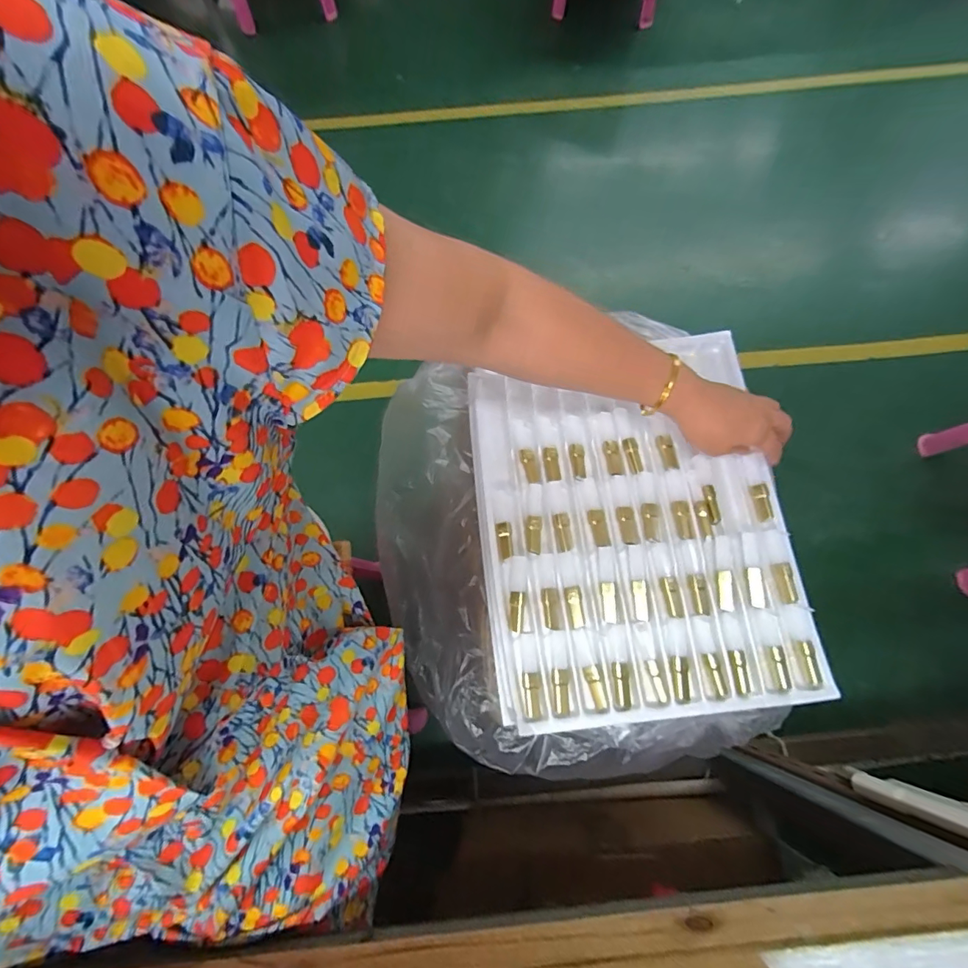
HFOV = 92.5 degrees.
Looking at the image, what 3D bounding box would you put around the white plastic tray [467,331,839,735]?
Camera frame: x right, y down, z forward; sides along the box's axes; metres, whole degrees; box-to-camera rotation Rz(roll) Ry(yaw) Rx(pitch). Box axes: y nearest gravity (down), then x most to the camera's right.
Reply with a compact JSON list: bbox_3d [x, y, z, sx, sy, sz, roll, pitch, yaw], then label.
[{"bbox_3d":[0.157,0.032,0.495,0.315,0.021,0.386,-6,70,0],"label":"white plastic tray"}]

